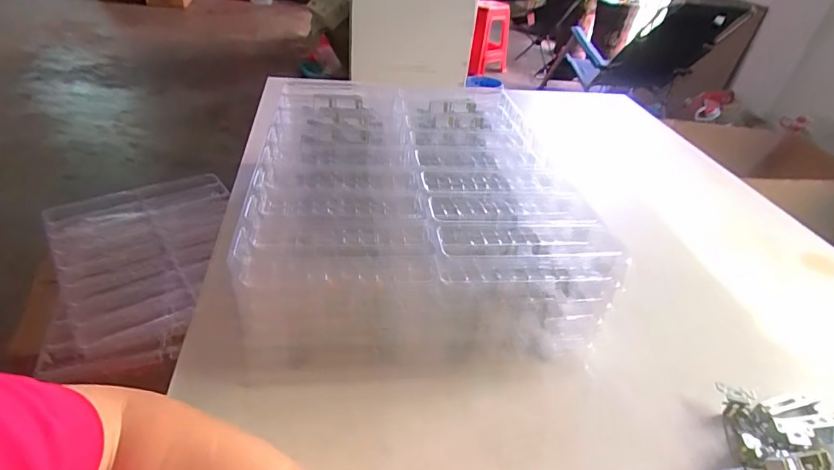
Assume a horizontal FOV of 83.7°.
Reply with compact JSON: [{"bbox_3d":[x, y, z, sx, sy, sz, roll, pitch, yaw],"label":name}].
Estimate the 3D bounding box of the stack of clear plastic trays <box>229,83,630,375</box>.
[{"bbox_3d":[-0.010,-0.040,0.577,0.329,0.128,0.425,0,36,-9],"label":"stack of clear plastic trays"}]

